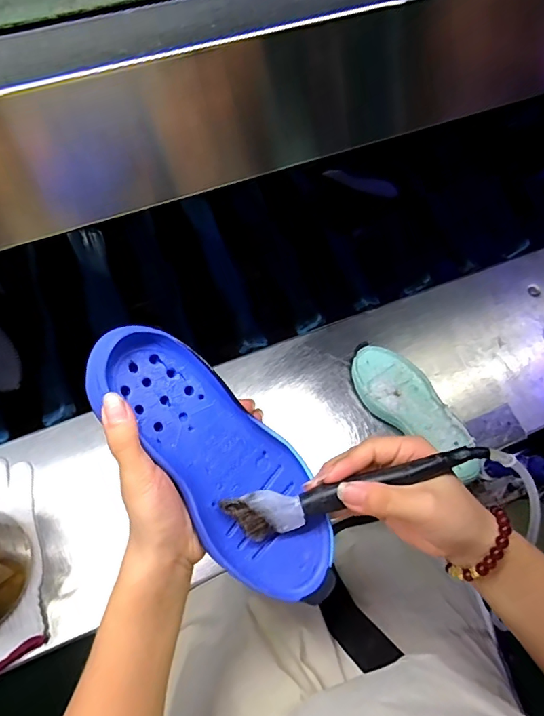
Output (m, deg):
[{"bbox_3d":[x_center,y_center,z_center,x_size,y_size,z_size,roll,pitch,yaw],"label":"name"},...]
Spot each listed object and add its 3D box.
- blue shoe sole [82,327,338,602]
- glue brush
[{"bbox_3d":[-0.032,0.069,0.303,0.080,0.022,0.212,-38,95,-17],"label":"blue shoe sole"},{"bbox_3d":[0.056,0.085,0.300,0.173,0.027,0.027,-17,67,2],"label":"glue brush"}]

